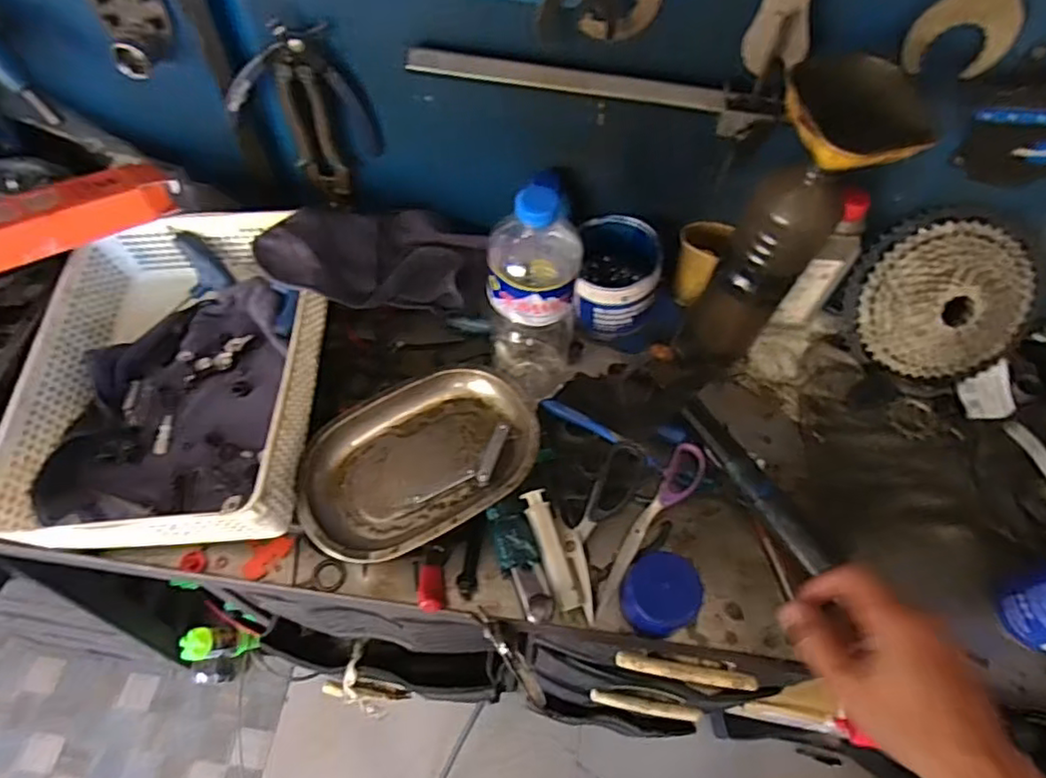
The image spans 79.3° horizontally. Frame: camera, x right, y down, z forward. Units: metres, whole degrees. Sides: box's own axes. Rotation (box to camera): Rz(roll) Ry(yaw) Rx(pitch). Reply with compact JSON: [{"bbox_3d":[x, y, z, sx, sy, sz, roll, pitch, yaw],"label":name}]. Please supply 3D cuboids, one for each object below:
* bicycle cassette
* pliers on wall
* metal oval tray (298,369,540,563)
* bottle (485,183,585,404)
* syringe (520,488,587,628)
[{"bbox_3d":[0.440,-0.090,0.657,0.188,0.185,0.043,-10,20,12],"label":"bicycle cassette"},{"bbox_3d":[-0.213,-0.269,0.635,0.128,0.199,0.029,3,59,0],"label":"pliers on wall"},{"bbox_3d":[-0.097,0.065,0.588,0.225,0.036,0.153,-28,64,-17],"label":"metal oval tray"},{"bbox_3d":[0.008,-0.078,0.583,0.081,0.269,0.088,11,59,4],"label":"bottle"},{"bbox_3d":[0.028,0.151,0.565,0.023,0.018,0.123,-16,76,-11],"label":"syringe"}]

